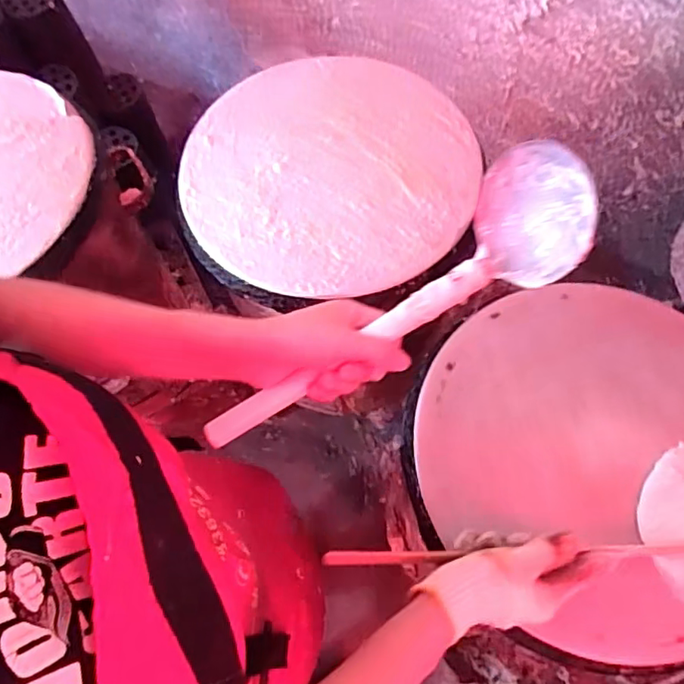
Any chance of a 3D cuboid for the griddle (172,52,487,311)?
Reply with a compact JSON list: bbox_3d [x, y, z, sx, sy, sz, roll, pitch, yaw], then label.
[{"bbox_3d":[-0.017,-0.216,0.707,0.358,0.021,0.358,0,68,0],"label":"griddle"}]

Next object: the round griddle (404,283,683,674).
[{"bbox_3d":[0.252,0.103,0.576,0.350,0.031,0.359,0,68,0],"label":"round griddle"}]

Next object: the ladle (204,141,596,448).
[{"bbox_3d":[0.032,-0.019,0.407,0.316,0.059,0.089,-34,70,6],"label":"ladle"}]

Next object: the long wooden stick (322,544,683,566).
[{"bbox_3d":[0.275,0.190,0.510,0.583,0.032,0.011,1,68,-7],"label":"long wooden stick"}]

